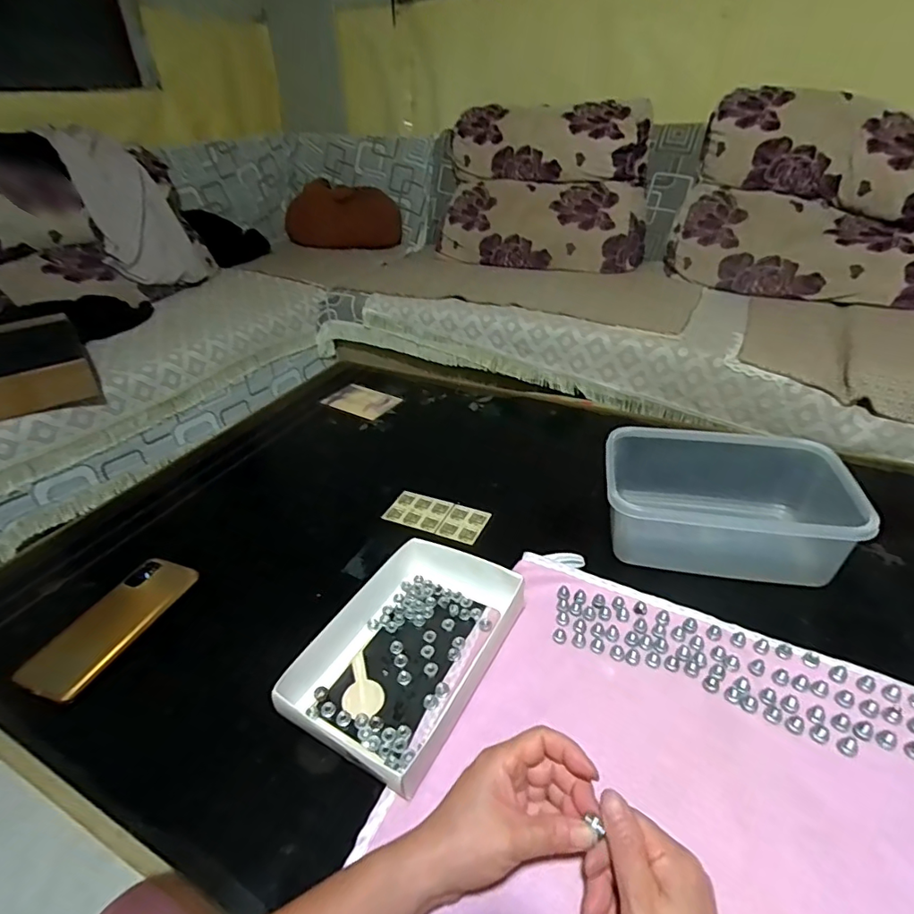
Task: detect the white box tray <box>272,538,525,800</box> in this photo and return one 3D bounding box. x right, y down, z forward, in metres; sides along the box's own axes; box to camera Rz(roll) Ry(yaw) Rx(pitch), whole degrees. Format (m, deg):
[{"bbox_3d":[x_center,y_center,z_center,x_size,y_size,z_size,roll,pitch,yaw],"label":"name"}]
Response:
[{"bbox_3d":[-0.040,0.172,0.482,0.139,0.042,0.224,17,39,27],"label":"white box tray"}]

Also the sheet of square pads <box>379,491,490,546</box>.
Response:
[{"bbox_3d":[-0.026,0.076,0.659,0.126,0.004,0.062,13,37,22],"label":"sheet of square pads"}]

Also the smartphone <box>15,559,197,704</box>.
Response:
[{"bbox_3d":[-0.343,0.167,0.523,0.071,0.014,0.162,8,35,16],"label":"smartphone"}]

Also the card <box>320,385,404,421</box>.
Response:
[{"bbox_3d":[-0.170,-0.101,0.920,0.120,0.011,0.088,19,42,25],"label":"card"}]

